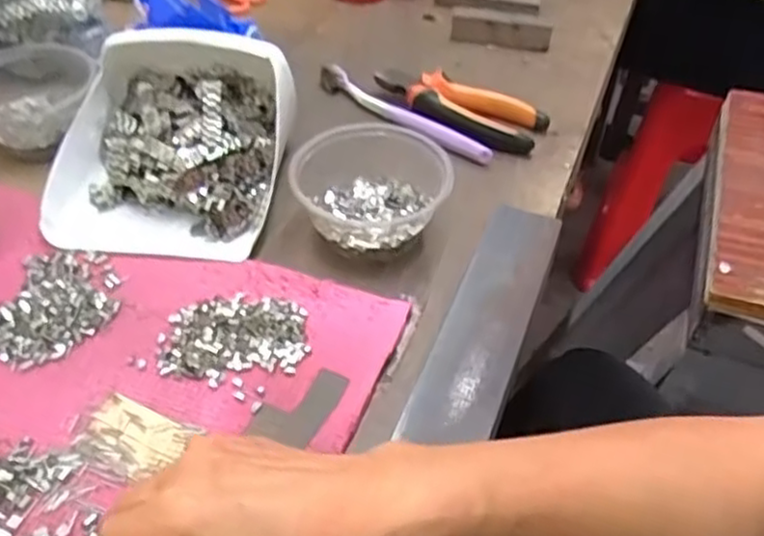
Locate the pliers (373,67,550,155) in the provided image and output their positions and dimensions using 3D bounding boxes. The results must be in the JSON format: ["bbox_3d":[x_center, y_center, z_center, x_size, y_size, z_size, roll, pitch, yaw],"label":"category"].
[{"bbox_3d":[0.060,-0.133,0.596,0.146,0.023,0.058,22,49,17],"label":"pliers"}]

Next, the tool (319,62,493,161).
[{"bbox_3d":[0.012,-0.132,0.599,0.181,0.018,0.019,34,53,26],"label":"tool"}]

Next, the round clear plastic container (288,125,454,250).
[{"bbox_3d":[-0.008,-0.055,0.497,0.109,0.048,0.104,2,46,-2],"label":"round clear plastic container"}]

